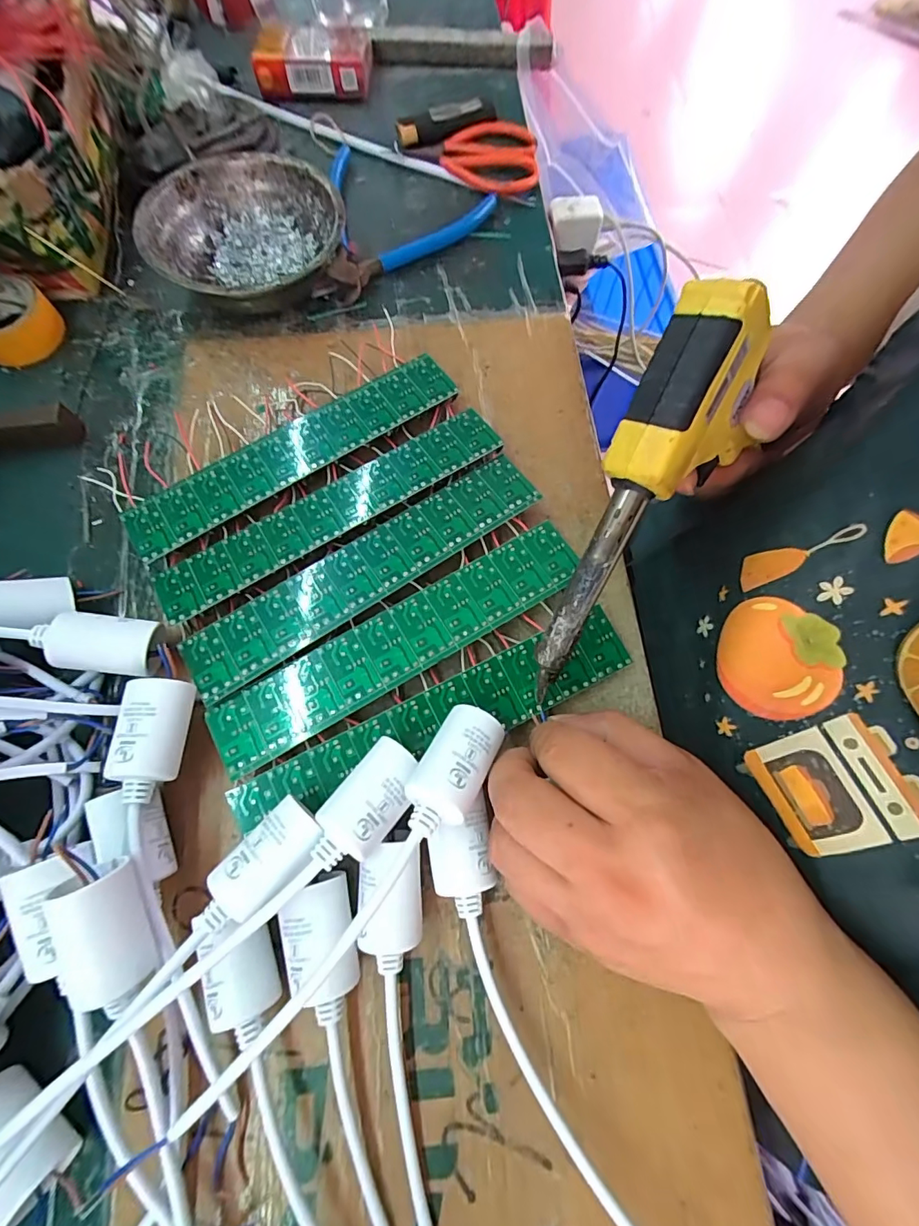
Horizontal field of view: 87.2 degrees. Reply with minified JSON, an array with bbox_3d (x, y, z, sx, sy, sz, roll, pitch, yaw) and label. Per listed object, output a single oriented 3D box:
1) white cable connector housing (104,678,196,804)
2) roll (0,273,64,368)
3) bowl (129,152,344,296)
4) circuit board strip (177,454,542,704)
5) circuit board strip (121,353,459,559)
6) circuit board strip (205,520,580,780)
[{"bbox_3d":[-0.137,0.057,0.218,0.026,0.023,0.052,-1,72,-1],"label":"white cable connector housing"},{"bbox_3d":[-0.295,-0.192,0.315,0.058,0.023,0.053,0,72,-1],"label":"roll"},{"bbox_3d":[-0.140,-0.246,0.324,0.123,0.040,0.120,0,72,-1],"label":"bowl"},{"bbox_3d":[-0.049,-0.026,0.256,0.200,0.004,0.039,-33,76,-11],"label":"circuit board strip"},{"bbox_3d":[-0.095,-0.093,0.287,0.199,0.019,0.038,-33,76,-10],"label":"circuit board strip"},{"bbox_3d":[-0.028,0.013,0.247,0.198,0.004,0.039,-30,75,-10],"label":"circuit board strip"}]

